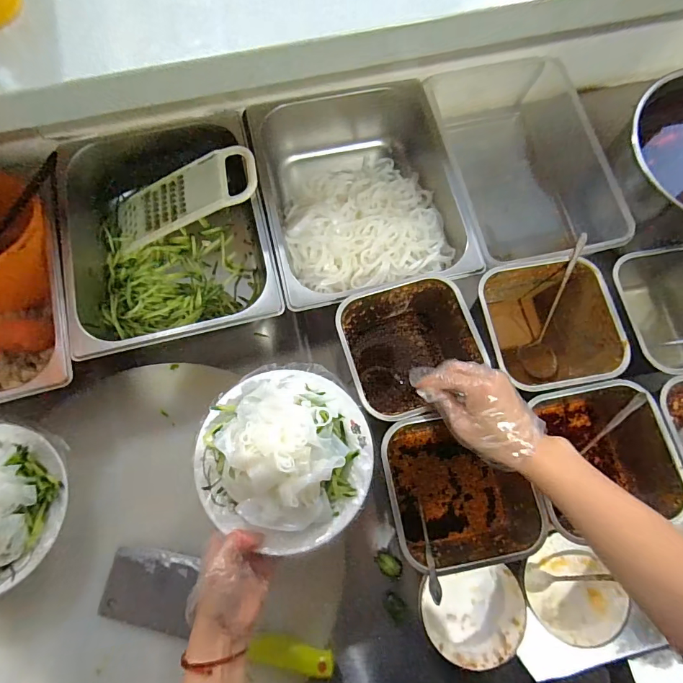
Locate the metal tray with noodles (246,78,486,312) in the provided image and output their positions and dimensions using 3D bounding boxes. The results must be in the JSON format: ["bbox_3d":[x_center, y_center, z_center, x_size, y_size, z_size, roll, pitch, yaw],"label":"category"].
[{"bbox_3d":[0.024,-0.209,0.606,0.262,0.104,0.338,-12,73,-4],"label":"metal tray with noodles"}]

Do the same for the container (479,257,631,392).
[{"bbox_3d":[0.258,-0.012,0.554,0.161,0.107,0.164,-8,73,-3],"label":"container"}]

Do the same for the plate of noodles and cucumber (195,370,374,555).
[{"bbox_3d":[-0.061,0.116,0.430,0.185,0.069,0.179,0,73,0],"label":"plate of noodles and cucumber"}]

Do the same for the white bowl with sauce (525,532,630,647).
[{"bbox_3d":[0.272,0.294,0.481,0.095,0.054,0.103,0,73,0],"label":"white bowl with sauce"}]

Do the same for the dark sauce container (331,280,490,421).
[{"bbox_3d":[0.083,0.017,0.530,0.168,0.110,0.160,-17,74,-5],"label":"dark sauce container"}]

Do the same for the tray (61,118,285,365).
[{"bbox_3d":[-0.237,-0.148,0.587,0.267,0.098,0.325,-13,74,-4],"label":"tray"}]

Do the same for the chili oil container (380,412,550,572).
[{"bbox_3d":[0.129,0.166,0.479,0.153,0.093,0.149,-10,73,-3],"label":"chili oil container"}]

